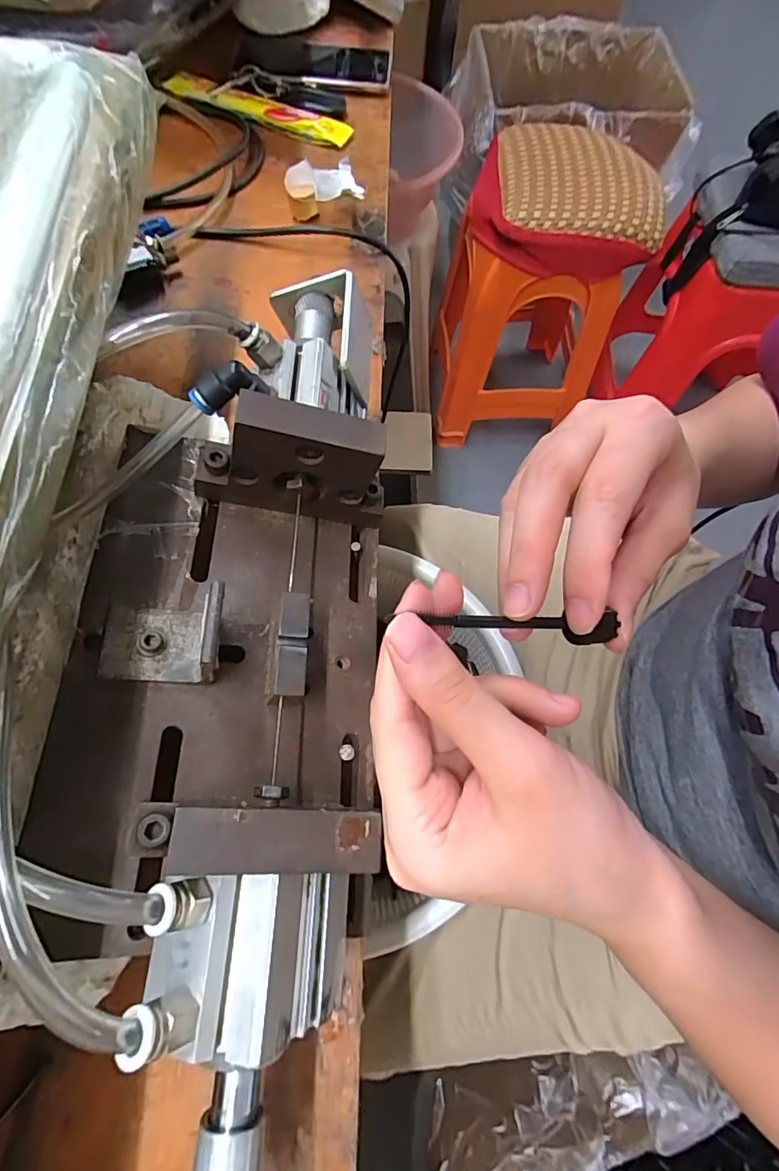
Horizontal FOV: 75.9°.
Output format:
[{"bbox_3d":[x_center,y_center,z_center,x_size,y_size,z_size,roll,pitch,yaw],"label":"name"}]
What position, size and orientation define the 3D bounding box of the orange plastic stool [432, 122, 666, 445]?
[{"bbox_3d":[0.283,-0.606,1.058,0.312,0.475,0.331,0,67,-2],"label":"orange plastic stool"}]

